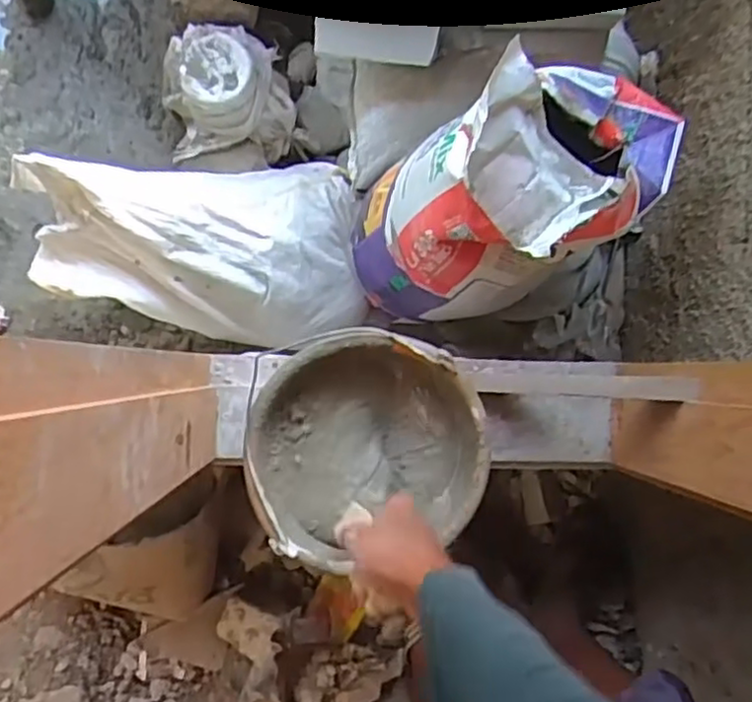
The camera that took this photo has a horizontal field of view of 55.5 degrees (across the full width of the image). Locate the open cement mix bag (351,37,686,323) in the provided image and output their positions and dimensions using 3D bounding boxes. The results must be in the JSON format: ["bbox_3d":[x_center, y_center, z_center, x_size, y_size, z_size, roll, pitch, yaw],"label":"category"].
[{"bbox_3d":[0.180,-0.206,0.952,0.438,0.451,0.230,-19,88,2],"label":"open cement mix bag"}]

